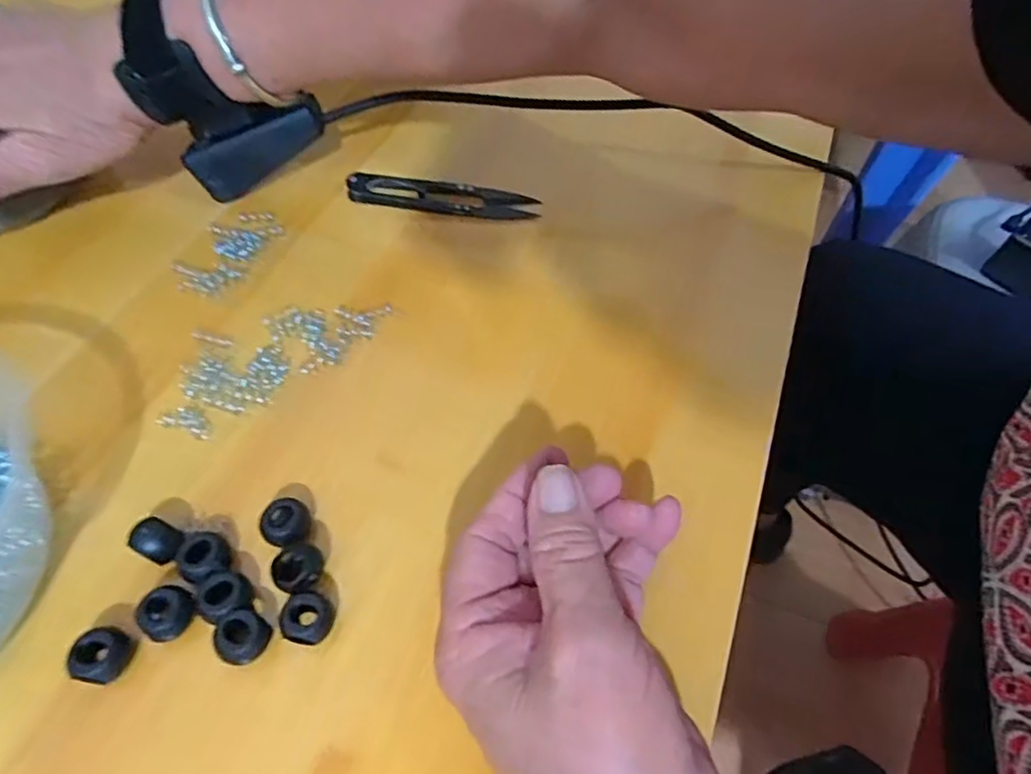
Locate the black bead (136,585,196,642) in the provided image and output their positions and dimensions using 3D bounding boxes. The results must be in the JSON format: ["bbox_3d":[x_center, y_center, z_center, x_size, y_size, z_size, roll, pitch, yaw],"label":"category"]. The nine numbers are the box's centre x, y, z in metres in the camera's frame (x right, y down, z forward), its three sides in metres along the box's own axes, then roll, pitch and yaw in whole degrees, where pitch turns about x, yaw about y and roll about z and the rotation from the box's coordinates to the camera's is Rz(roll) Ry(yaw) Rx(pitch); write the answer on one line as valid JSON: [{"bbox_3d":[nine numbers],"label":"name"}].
[{"bbox_3d":[-0.116,0.076,0.211,0.014,0.014,0.016,27,58,13],"label":"black bead"}]

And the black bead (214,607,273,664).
[{"bbox_3d":[-0.090,0.084,0.210,0.017,0.015,0.016,2,56,-3],"label":"black bead"}]

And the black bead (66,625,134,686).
[{"bbox_3d":[-0.133,0.086,0.204,0.012,0.015,0.016,14,56,5],"label":"black bead"}]

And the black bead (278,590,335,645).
[{"bbox_3d":[-0.070,0.078,0.213,0.016,0.014,0.016,2,56,-3],"label":"black bead"}]

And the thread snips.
[{"bbox_3d":[-0.038,-0.102,0.338,0.099,0.009,0.022,8,56,2],"label":"thread snips"}]

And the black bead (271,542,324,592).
[{"bbox_3d":[-0.076,0.064,0.222,0.016,0.013,0.016,2,56,-3],"label":"black bead"}]

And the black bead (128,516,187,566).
[{"bbox_3d":[-0.125,0.055,0.223,0.015,0.015,0.013,21,57,10],"label":"black bead"}]

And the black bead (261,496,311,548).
[{"bbox_3d":[-0.083,0.051,0.231,0.017,0.011,0.017,2,56,-3],"label":"black bead"}]

